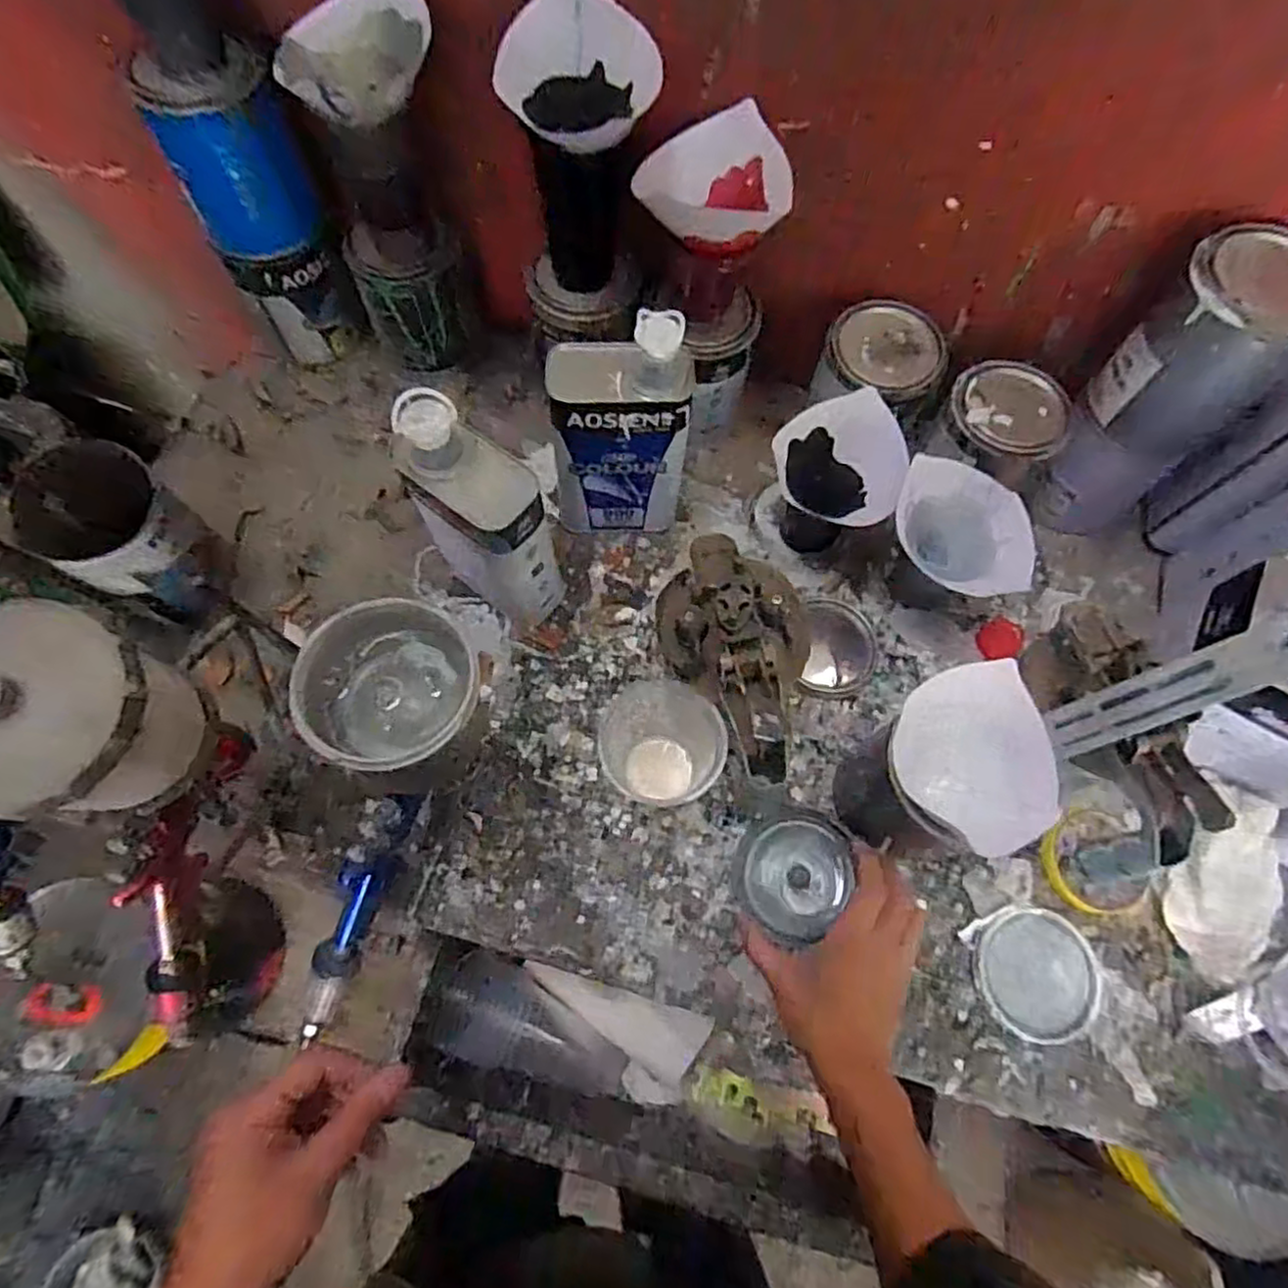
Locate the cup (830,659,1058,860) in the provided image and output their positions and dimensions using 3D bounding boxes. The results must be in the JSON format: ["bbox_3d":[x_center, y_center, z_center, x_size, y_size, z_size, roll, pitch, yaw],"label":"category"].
[{"bbox_3d":[0.228,0.097,0.542,0.111,0.151,0.130,8,70,1],"label":"cup"}]

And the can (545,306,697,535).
[{"bbox_3d":[-0.023,-0.177,0.606,0.126,0.218,0.069,-2,70,-3],"label":"can"}]

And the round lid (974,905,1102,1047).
[{"bbox_3d":[0.314,0.263,0.554,0.095,0.011,0.092,1,70,-2],"label":"round lid"}]

